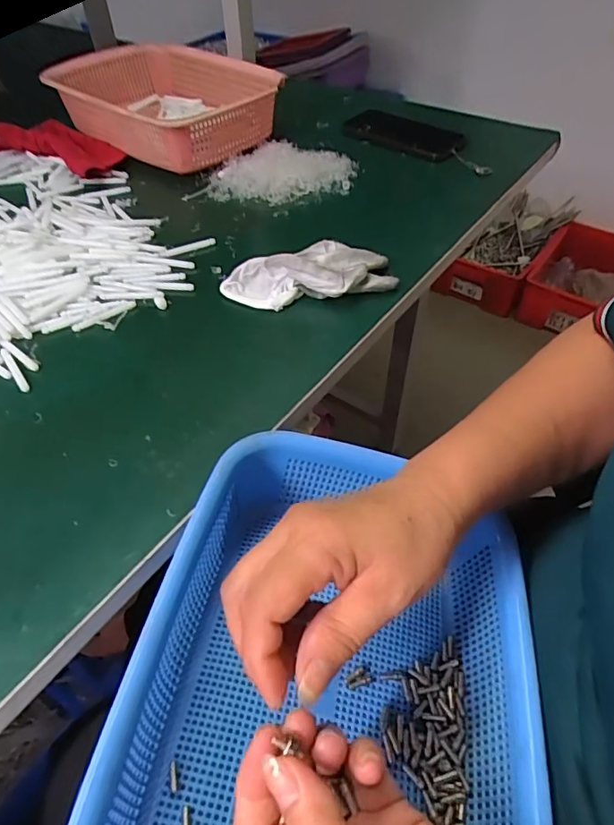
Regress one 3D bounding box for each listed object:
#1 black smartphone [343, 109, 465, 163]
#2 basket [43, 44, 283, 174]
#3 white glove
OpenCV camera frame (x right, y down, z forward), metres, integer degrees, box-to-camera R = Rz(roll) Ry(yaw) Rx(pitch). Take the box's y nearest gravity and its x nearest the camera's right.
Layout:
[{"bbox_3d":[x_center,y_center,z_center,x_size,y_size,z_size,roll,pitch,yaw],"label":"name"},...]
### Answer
[{"bbox_3d":[0.126,-0.372,0.675,0.156,0.013,0.082,25,54,22],"label":"black smartphone"},{"bbox_3d":[-0.188,-0.413,0.678,0.290,0.071,0.205,33,57,27],"label":"basket"},{"bbox_3d":[0.000,-0.128,0.469,0.157,0.034,0.067,-8,50,-5],"label":"white glove"}]

